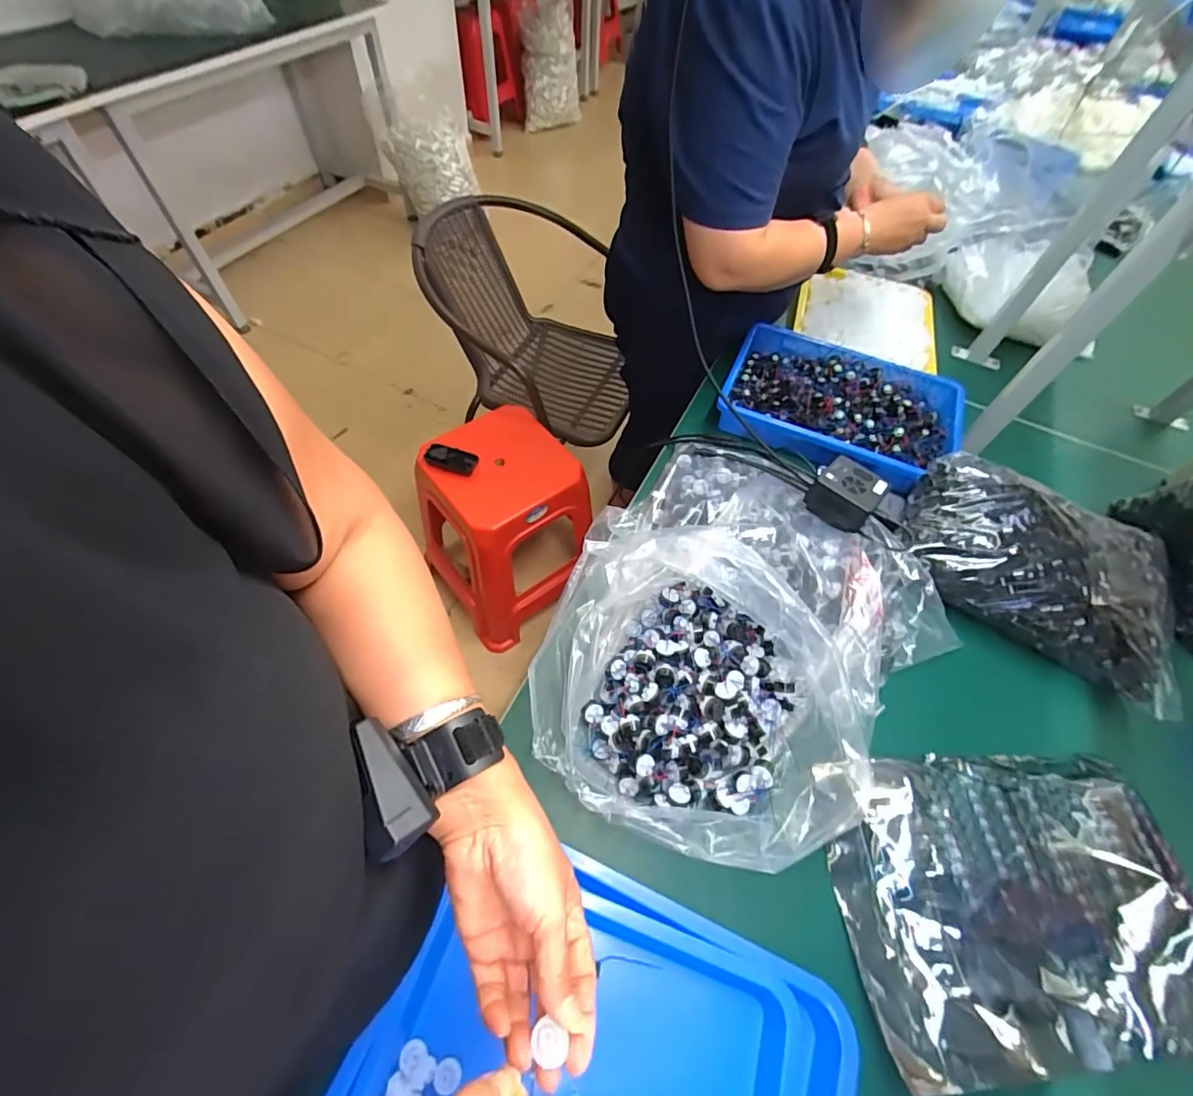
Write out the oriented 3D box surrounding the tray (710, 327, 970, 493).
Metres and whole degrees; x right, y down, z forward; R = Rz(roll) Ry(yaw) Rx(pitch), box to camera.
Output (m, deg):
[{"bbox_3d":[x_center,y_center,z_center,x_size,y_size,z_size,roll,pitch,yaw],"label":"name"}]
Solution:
[{"bbox_3d":[0.403,-0.237,0.849,0.376,0.052,0.272,25,60,12],"label":"tray"}]

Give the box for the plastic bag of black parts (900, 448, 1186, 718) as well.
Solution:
[{"bbox_3d":[0.584,0.024,0.676,0.343,0.103,0.216,30,61,14],"label":"plastic bag of black parts"}]

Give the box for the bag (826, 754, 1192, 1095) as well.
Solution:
[{"bbox_3d":[0.410,0.331,0.488,0.340,0.035,0.251,-1,58,-4],"label":"bag"}]

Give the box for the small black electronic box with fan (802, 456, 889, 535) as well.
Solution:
[{"bbox_3d":[0.319,-0.070,0.655,0.078,0.046,0.078,39,64,19],"label":"small black electronic box with fan"}]

